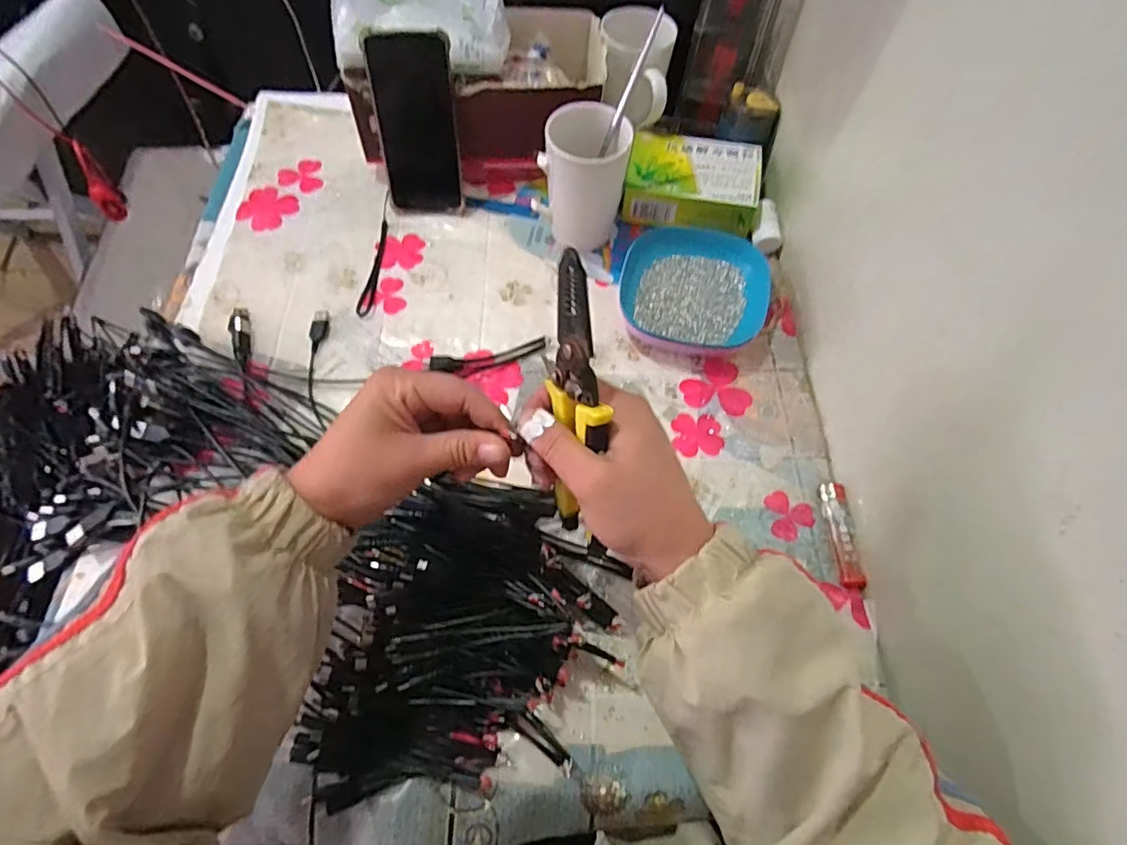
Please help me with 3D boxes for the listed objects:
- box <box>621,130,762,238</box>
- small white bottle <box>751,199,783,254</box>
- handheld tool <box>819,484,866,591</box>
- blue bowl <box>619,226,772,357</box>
[{"bbox_3d":[0.138,-0.262,0.616,0.136,0.041,0.113,12,63,4],"label":"box"},{"bbox_3d":[0.215,-0.206,0.606,0.030,0.030,0.047,6,63,1],"label":"small white bottle"},{"bbox_3d":[0.230,0.093,0.475,0.021,0.016,0.087,0,63,-2],"label":"handheld tool"},{"bbox_3d":[0.128,-0.135,0.570,0.139,0.043,0.129,8,63,2],"label":"blue bowl"}]

